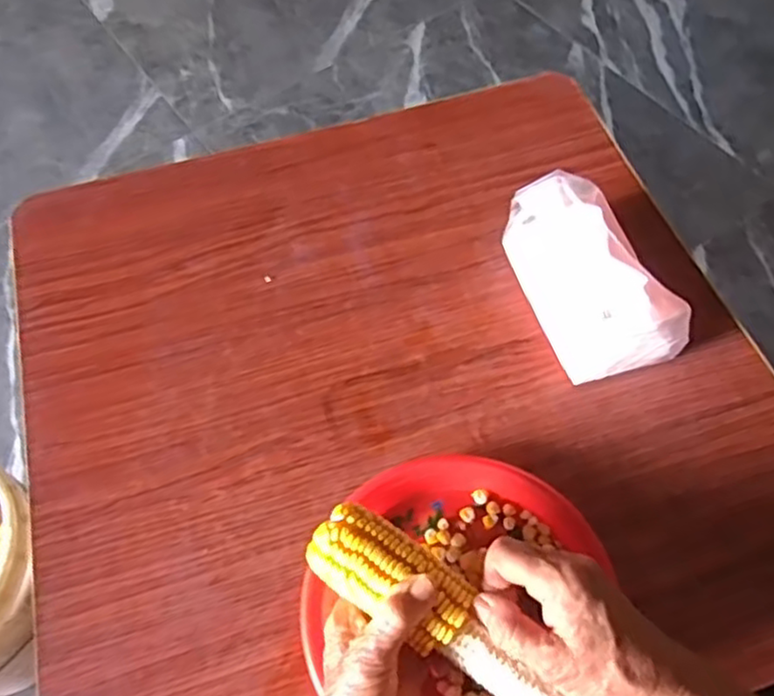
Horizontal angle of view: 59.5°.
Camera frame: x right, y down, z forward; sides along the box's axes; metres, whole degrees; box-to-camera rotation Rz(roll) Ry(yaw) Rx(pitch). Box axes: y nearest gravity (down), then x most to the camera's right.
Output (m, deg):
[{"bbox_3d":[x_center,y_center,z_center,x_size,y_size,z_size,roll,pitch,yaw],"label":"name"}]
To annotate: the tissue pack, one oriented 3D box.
[{"bbox_3d":[0.171,-0.066,0.558,0.085,0.101,0.164,-16,61,-8],"label":"tissue pack"}]

